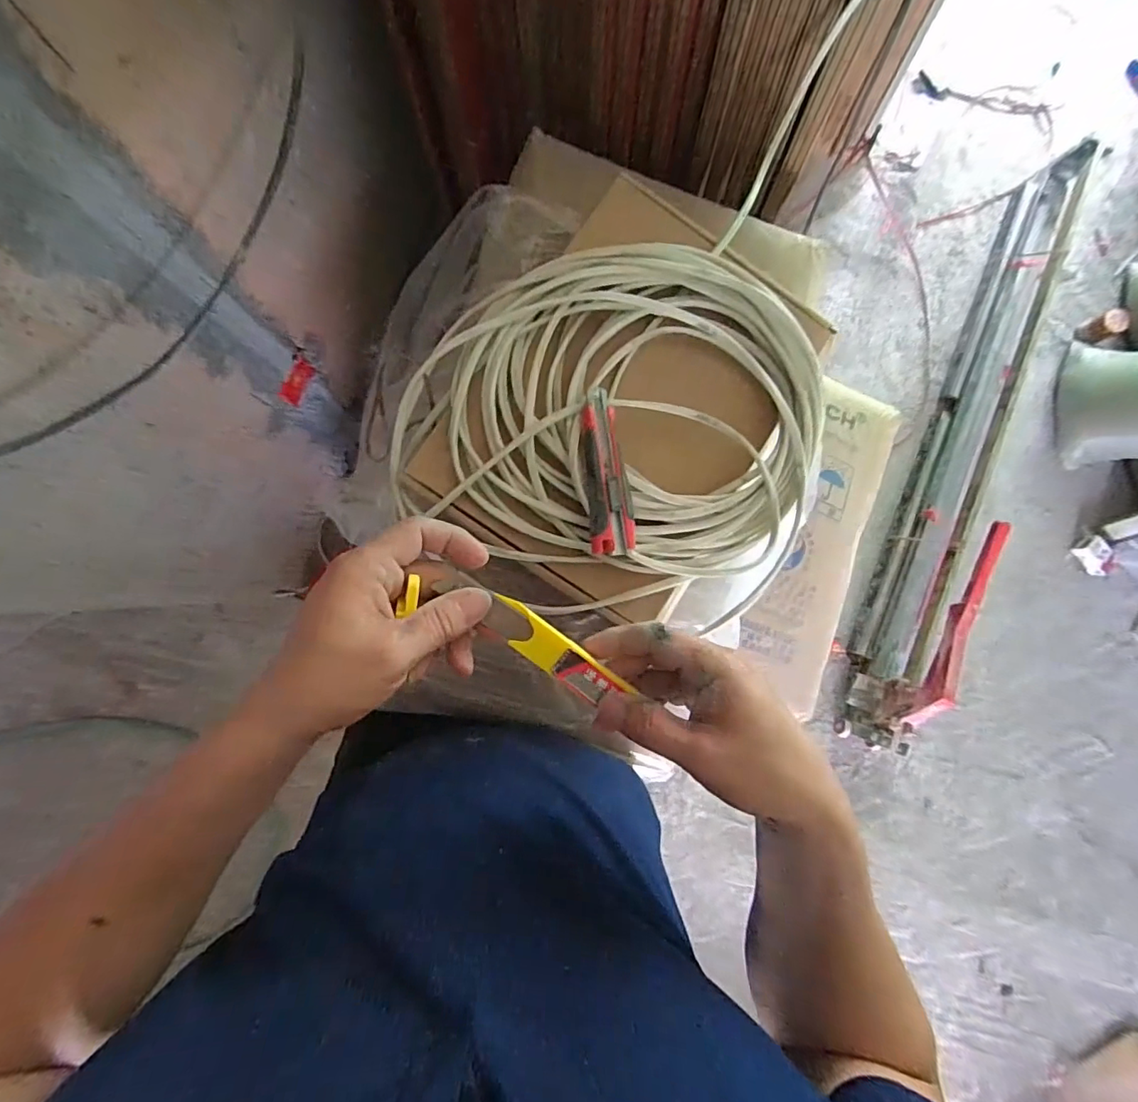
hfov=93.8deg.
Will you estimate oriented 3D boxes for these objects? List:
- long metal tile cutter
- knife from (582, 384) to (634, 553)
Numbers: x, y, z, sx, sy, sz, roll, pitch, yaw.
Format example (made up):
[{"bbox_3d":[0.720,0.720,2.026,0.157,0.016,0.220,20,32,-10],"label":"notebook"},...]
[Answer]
[{"bbox_3d":[1.122,-0.324,1.453,0.157,0.239,1.801,20,85,-5],"label":"long metal tile cutter"},{"bbox_3d":[0.032,-0.066,0.436,0.037,0.021,0.137,-3,87,-6],"label":"knife"}]

